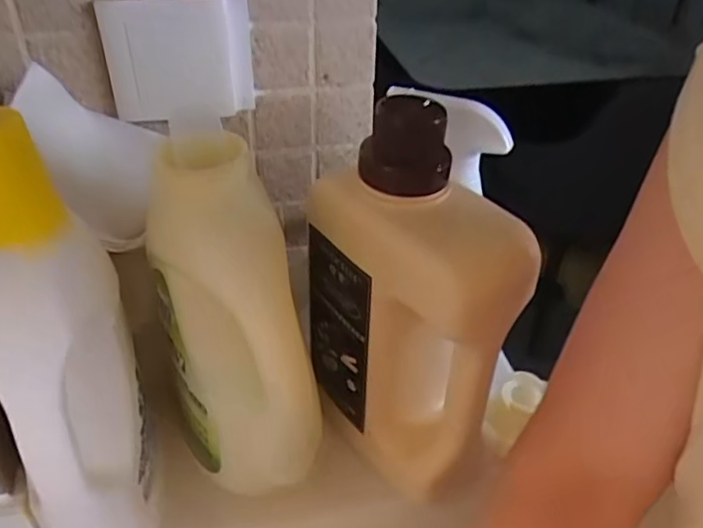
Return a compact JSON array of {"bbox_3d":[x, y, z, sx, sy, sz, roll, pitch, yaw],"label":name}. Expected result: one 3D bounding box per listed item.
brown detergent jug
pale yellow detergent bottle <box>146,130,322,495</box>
[{"bbox_3d":[0.041,0.020,0.414,0.081,0.242,0.144,-22,42,-27],"label":"brown detergent jug"},{"bbox_3d":[-0.078,0.039,0.396,0.085,0.232,0.067,-10,17,-14],"label":"pale yellow detergent bottle"}]

